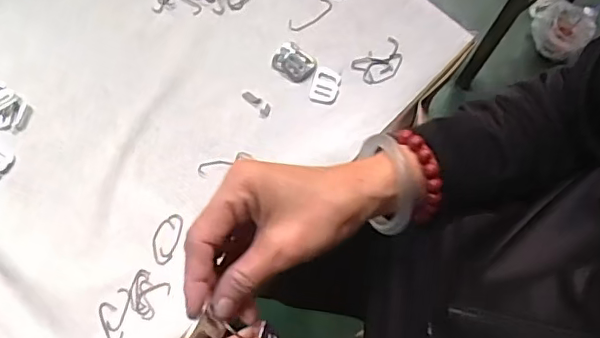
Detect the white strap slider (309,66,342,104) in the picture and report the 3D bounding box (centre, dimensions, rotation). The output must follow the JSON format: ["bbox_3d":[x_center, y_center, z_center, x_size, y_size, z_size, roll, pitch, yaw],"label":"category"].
[{"bbox_3d":[0.024,-0.078,0.528,0.026,0.004,0.037,14,71,2],"label":"white strap slider"}]

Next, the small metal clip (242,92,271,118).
[{"bbox_3d":[-0.041,-0.060,0.522,0.031,0.006,0.014,31,73,8],"label":"small metal clip"}]

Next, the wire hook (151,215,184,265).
[{"bbox_3d":[-0.113,0.058,0.473,0.021,0.004,0.044,16,72,3],"label":"wire hook"}]

